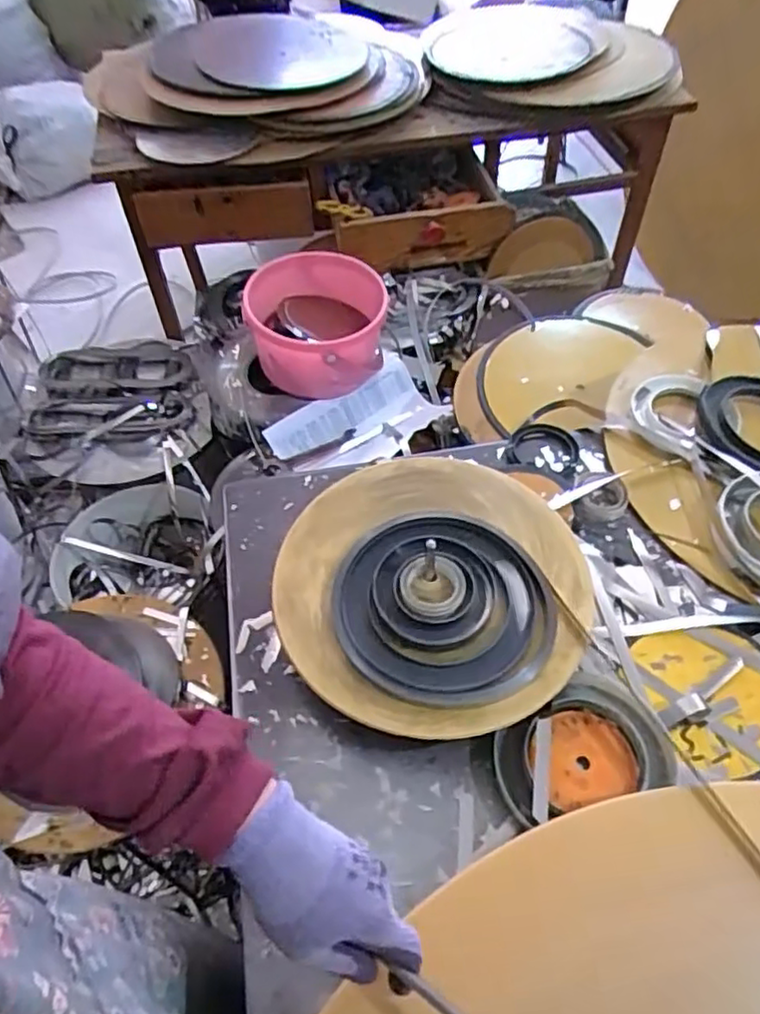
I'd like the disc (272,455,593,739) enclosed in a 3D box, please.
[{"bbox_3d":[0.049,0.060,0.622,0.275,0.021,0.293,-1,53,1],"label":"disc"}]

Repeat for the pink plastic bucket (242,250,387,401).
[{"bbox_3d":[-0.099,-0.283,1.068,0.208,0.148,0.208,-1,53,1],"label":"pink plastic bucket"}]

